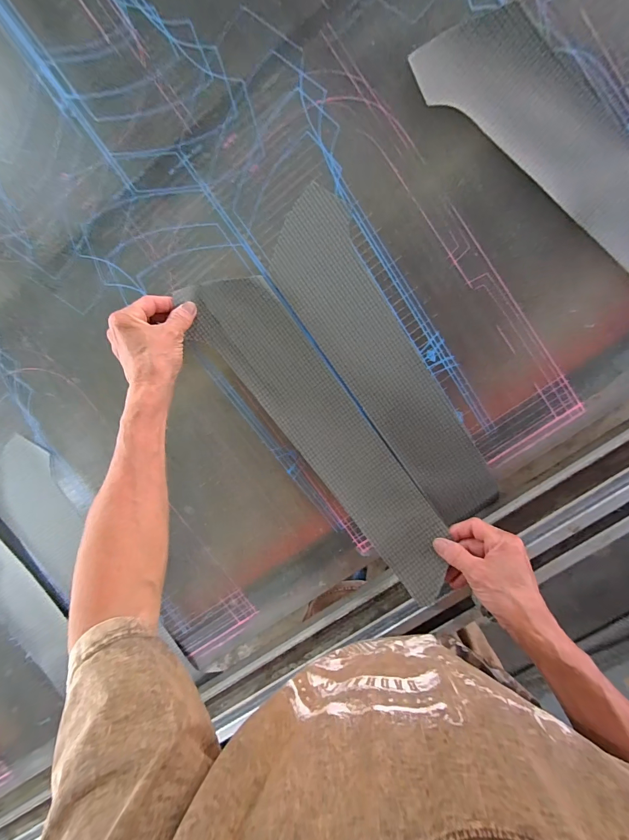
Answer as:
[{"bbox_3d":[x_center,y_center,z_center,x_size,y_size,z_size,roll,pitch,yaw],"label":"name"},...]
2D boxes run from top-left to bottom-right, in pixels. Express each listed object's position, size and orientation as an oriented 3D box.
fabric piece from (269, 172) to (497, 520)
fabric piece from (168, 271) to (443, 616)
[{"bbox_3d":[0.085,-0.063,0.416,0.104,0.007,0.429,-31,95,7],"label":"fabric piece"},{"bbox_3d":[0.015,0.010,0.411,0.099,0.034,0.454,-38,91,7],"label":"fabric piece"}]

